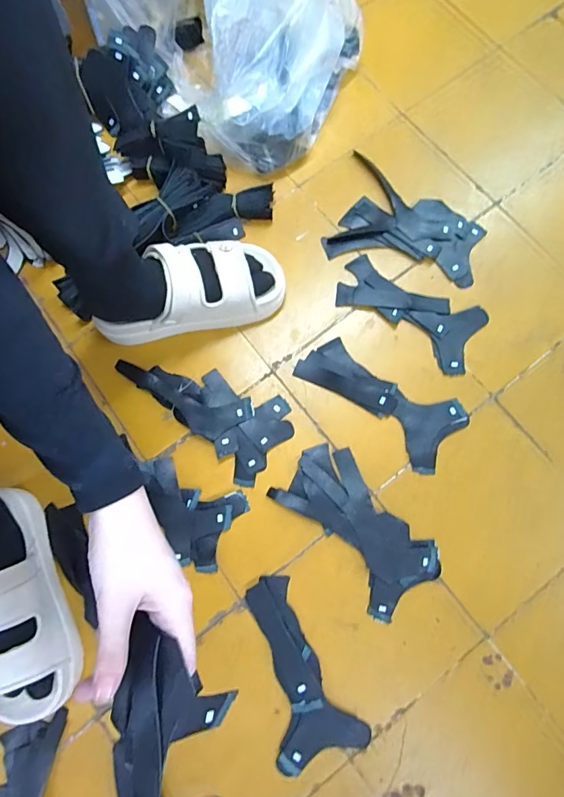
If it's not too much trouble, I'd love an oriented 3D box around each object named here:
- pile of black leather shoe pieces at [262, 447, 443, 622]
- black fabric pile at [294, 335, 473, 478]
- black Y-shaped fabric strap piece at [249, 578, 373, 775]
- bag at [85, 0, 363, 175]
[{"bbox_3d":[0.089,0.152,0.514,0.104,0.010,0.200,-41,79,-7],"label":"pile of black leather shoe pieces"},{"bbox_3d":[0.124,-0.003,0.556,0.215,0.009,0.093,35,80,9],"label":"black fabric pile"},{"bbox_3d":[0.021,0.304,0.487,0.096,0.007,0.195,-17,77,-2],"label":"black Y-shaped fabric strap piece"},{"bbox_3d":[-0.078,-0.533,0.571,0.356,0.196,0.259,41,81,10],"label":"bag"}]

